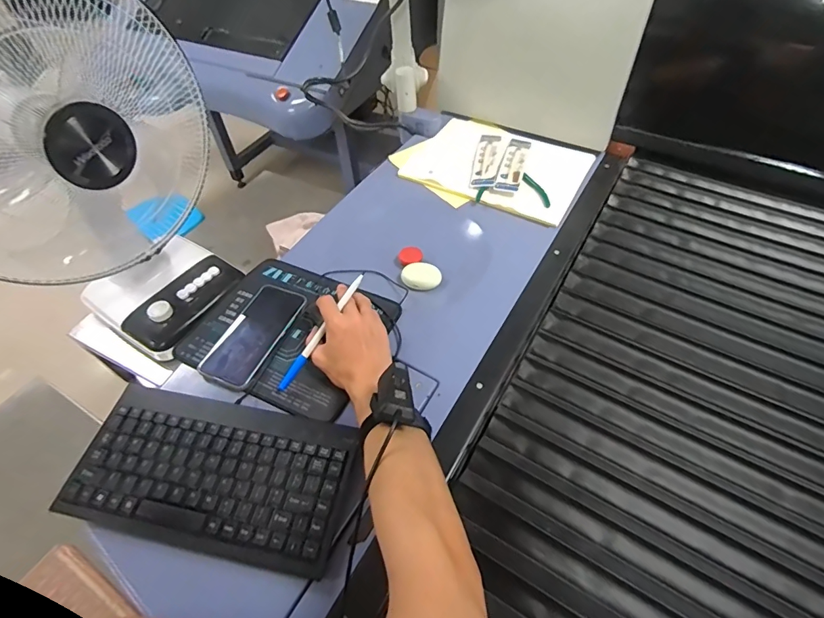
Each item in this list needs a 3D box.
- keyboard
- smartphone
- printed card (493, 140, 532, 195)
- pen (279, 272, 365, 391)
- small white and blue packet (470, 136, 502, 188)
[{"bbox_3d":[-0.207,0.175,0.467,0.300,0.031,0.143,8,52,9],"label":"keyboard"},{"bbox_3d":[-0.213,0.032,0.585,0.078,0.011,0.164,17,54,15],"label":"smartphone"},{"bbox_3d":[0.192,-0.273,0.809,0.042,0.012,0.176,17,51,8],"label":"printed card"},{"bbox_3d":[-0.113,0.027,0.545,0.012,0.016,0.177,29,76,24],"label":"pen"},{"bbox_3d":[0.143,-0.287,0.820,0.043,0.009,0.179,4,51,16],"label":"small white and blue packet"}]

